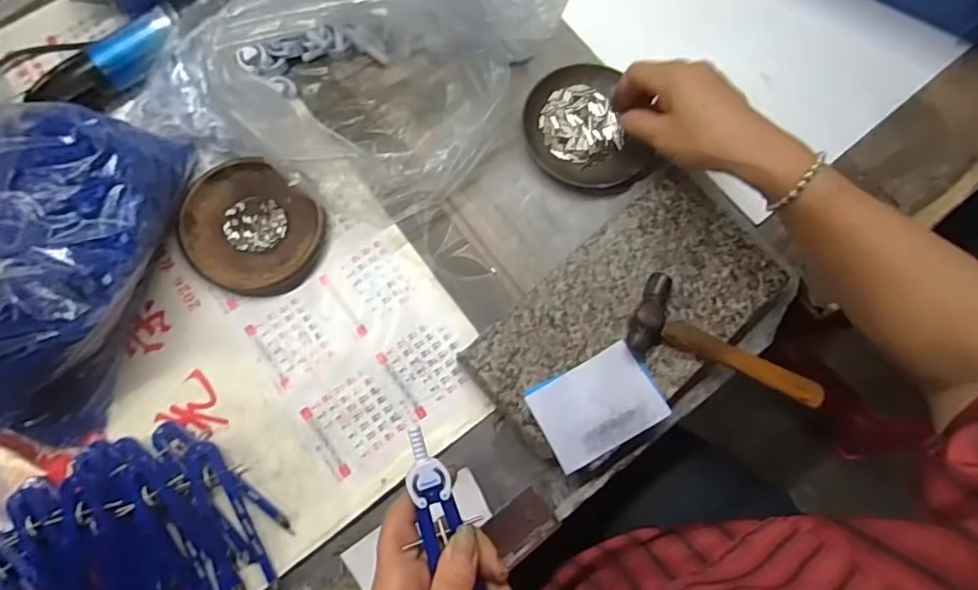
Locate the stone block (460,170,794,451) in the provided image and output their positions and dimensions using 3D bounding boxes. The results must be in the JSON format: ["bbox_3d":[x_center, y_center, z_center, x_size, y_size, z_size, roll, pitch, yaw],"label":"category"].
[{"bbox_3d":[0.116,0.017,0.447,0.254,0.026,0.138,-41,81,-9],"label":"stone block"}]

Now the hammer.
[{"bbox_3d":[0.183,0.034,0.426,0.150,0.021,0.060,18,77,3],"label":"hammer"}]

